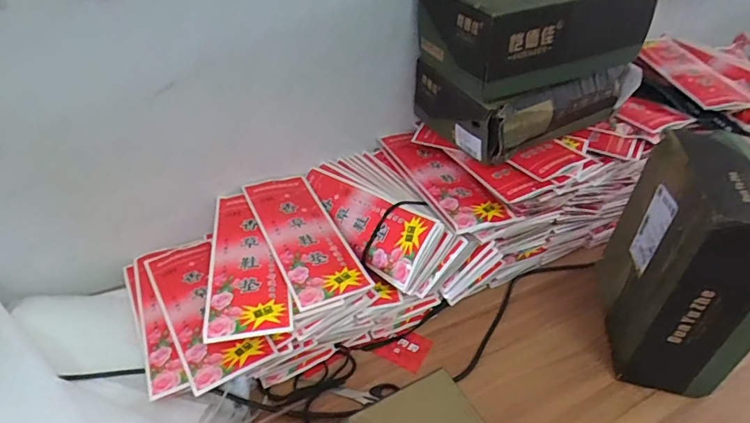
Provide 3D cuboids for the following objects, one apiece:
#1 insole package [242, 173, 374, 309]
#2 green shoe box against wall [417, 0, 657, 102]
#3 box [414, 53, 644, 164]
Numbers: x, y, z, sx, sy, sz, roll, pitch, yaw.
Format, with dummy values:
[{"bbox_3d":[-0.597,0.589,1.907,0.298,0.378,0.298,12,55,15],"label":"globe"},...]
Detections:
[{"bbox_3d":[-0.119,0.030,0.778,0.114,0.020,0.287,-18,44,-21],"label":"insole package"},{"bbox_3d":[0.253,-0.309,0.767,0.331,0.143,0.211,-21,45,-24],"label":"green shoe box against wall"},{"bbox_3d":[0.265,-0.221,0.869,0.338,0.119,0.217,-21,45,-24],"label":"box"}]

